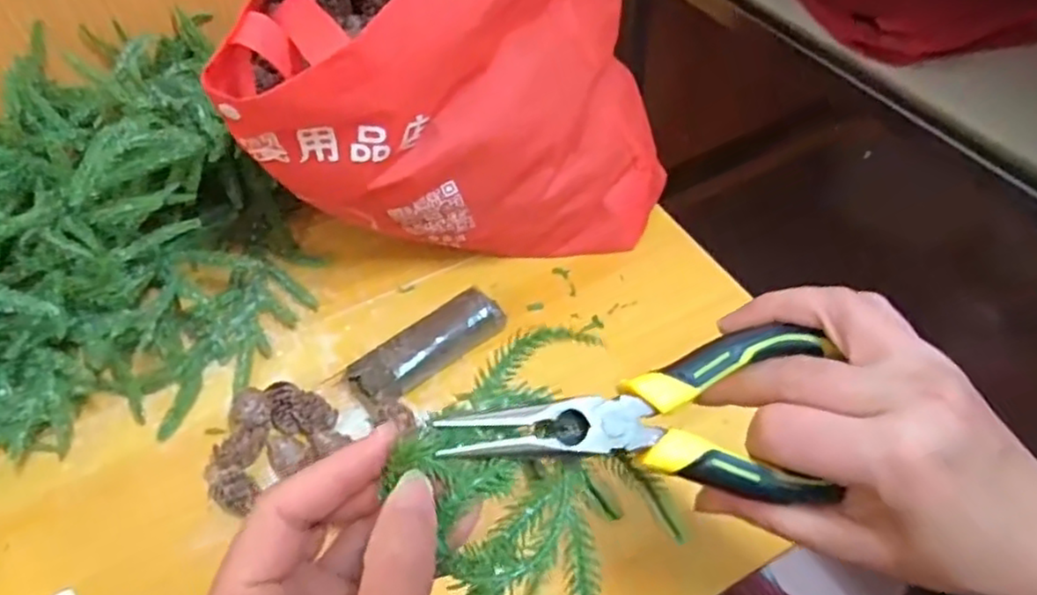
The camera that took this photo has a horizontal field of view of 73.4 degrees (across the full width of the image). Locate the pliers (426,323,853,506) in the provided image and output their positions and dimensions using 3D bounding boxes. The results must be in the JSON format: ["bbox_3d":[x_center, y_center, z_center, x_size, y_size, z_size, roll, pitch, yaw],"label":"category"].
[{"bbox_3d":[0.045,0.043,0.234,0.134,0.023,0.058,-5,51,-11],"label":"pliers"}]

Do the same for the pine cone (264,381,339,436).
[{"bbox_3d":[-0.143,0.073,0.448,0.051,0.021,0.028,23,55,19],"label":"pine cone"}]

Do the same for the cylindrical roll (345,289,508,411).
[{"bbox_3d":[-0.061,0.035,0.481,0.113,0.027,0.039,-33,58,-23],"label":"cylindrical roll"}]

